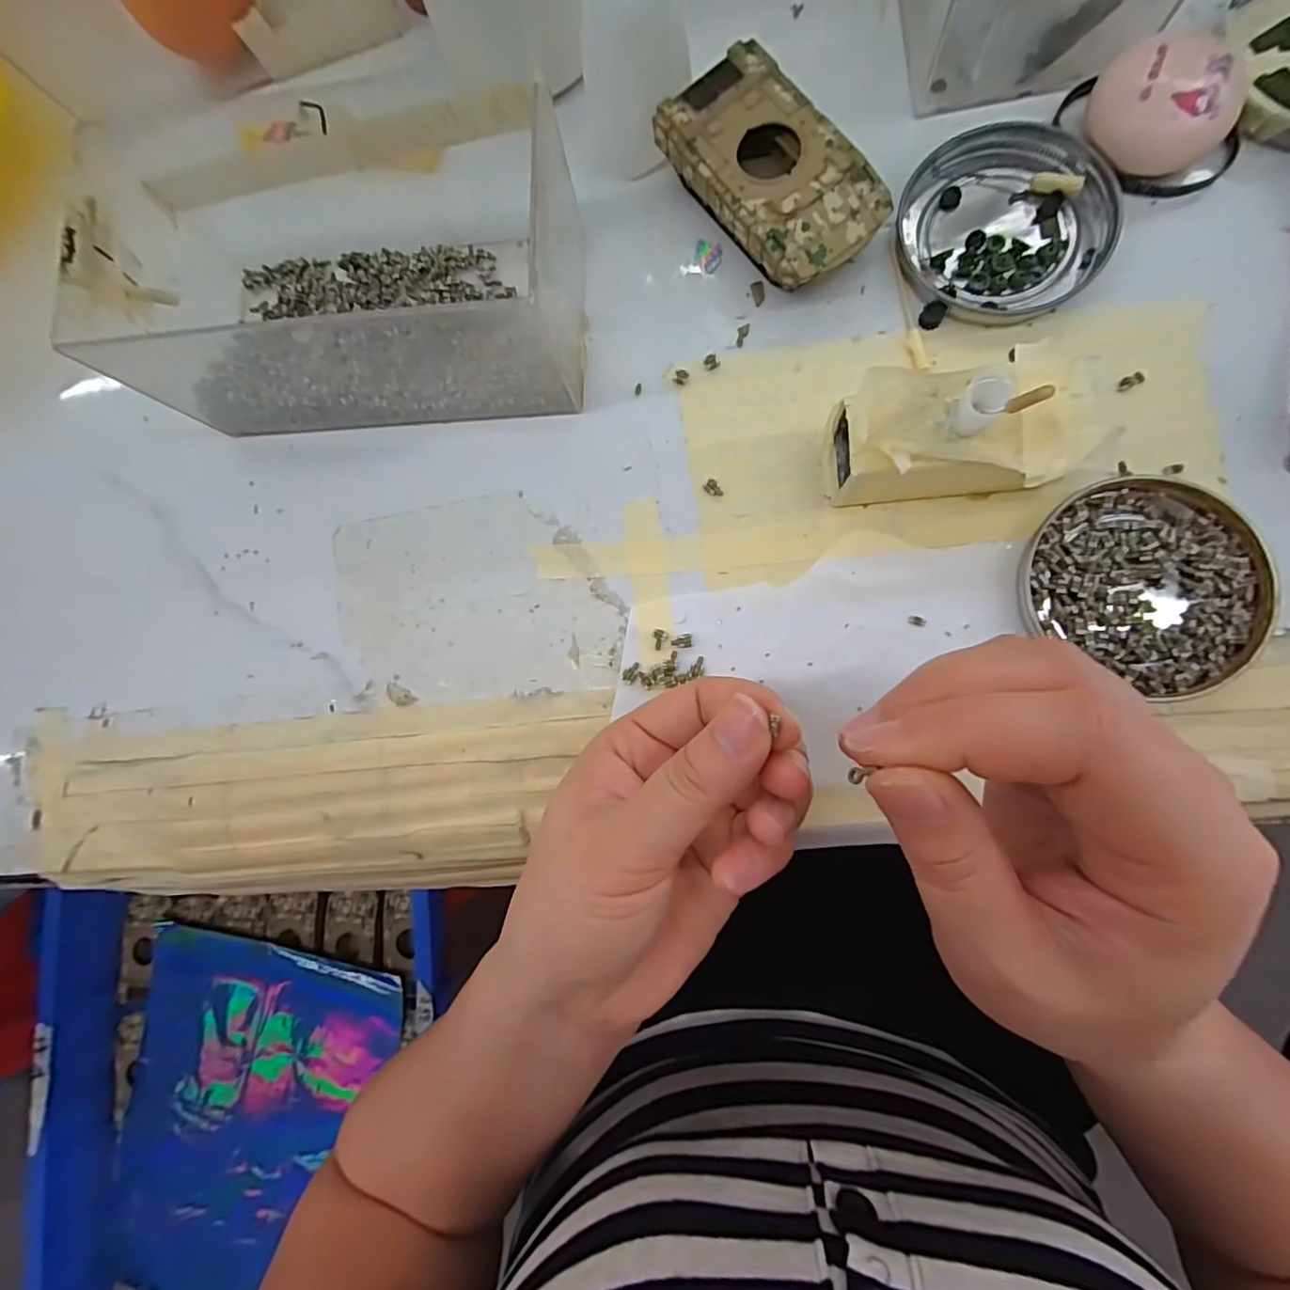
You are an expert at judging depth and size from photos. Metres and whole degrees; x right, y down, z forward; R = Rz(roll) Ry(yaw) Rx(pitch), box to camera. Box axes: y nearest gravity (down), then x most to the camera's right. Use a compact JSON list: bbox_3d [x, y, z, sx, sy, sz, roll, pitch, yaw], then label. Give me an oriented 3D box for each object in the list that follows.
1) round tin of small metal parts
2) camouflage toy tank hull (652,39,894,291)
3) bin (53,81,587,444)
[{"bbox_3d":[0.181,-0.024,0.204,0.078,0.009,0.070,31,90,10],"label":"round tin of small metal parts"},{"bbox_3d":[0.050,-0.187,0.230,0.054,0.025,0.095,-36,81,3],"label":"camouflage toy tank hull"},{"bbox_3d":[-0.123,-0.157,0.230,0.188,0.066,0.121,4,85,8],"label":"bin"}]

